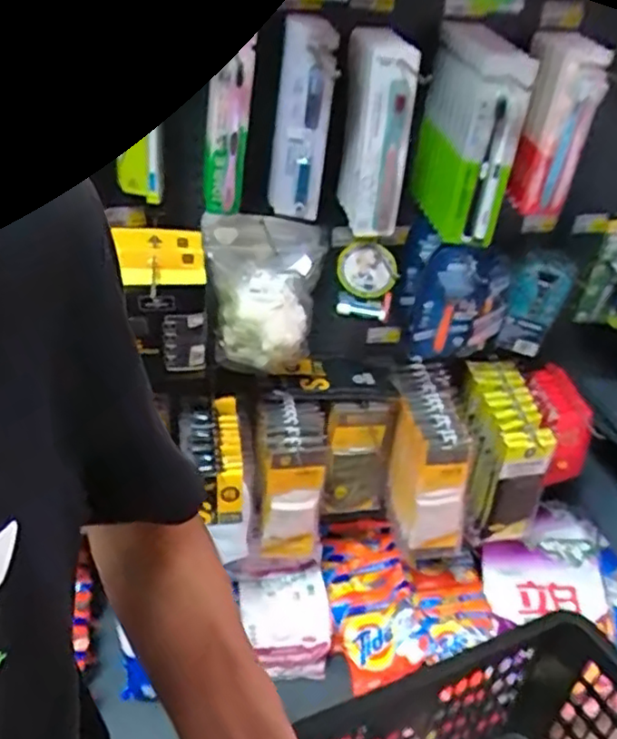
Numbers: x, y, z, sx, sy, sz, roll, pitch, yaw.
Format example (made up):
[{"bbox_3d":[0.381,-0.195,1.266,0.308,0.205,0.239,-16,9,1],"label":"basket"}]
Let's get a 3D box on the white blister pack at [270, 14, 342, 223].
[{"bbox_3d":[-0.008,-0.326,0.885,0.057,0.249,0.070,-9,36,-19],"label":"white blister pack"}]

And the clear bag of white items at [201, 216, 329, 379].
[{"bbox_3d":[-0.067,-0.112,0.981,0.168,0.210,0.141,3,34,-3],"label":"clear bag of white items"}]

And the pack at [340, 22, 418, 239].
[{"bbox_3d":[0.090,-0.315,0.895,0.087,0.253,0.080,6,34,1],"label":"pack"}]

